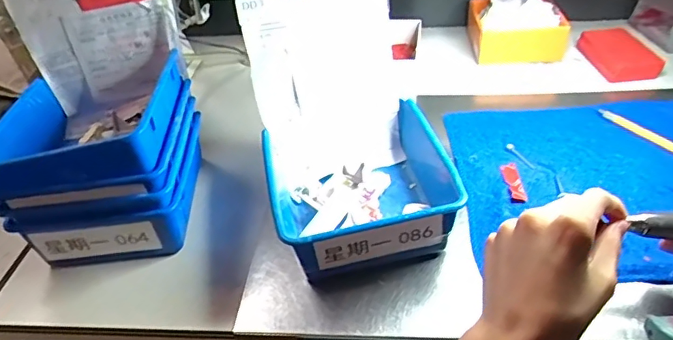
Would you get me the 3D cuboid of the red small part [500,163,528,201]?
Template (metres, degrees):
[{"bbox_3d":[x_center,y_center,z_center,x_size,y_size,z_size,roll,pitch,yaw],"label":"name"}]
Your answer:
[{"bbox_3d":[0.184,0.011,0.540,0.017,0.005,0.060,-1,39,5],"label":"red small part"}]

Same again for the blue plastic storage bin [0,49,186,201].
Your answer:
[{"bbox_3d":[-0.233,-0.039,0.496,0.151,0.068,0.159,-5,39,0],"label":"blue plastic storage bin"}]

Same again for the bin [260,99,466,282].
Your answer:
[{"bbox_3d":[0.026,0.019,0.506,0.173,0.076,0.168,-11,39,-6],"label":"bin"}]

